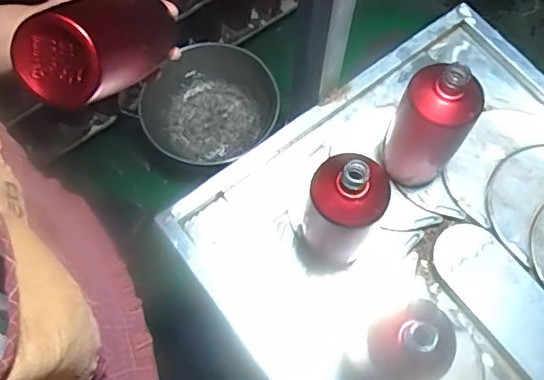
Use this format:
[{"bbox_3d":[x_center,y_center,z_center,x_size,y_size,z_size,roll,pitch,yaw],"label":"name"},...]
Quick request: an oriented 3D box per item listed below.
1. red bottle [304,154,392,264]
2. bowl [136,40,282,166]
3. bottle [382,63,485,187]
[{"bbox_3d":[0.077,0.027,0.602,0.074,0.198,0.060,20,67,11],"label":"red bottle"},{"bbox_3d":[-0.160,-0.217,1.422,0.337,0.111,0.276,-26,67,-10],"label":"bowl"},{"bbox_3d":[0.183,-0.073,0.658,0.081,0.209,0.063,15,67,9],"label":"bottle"}]

